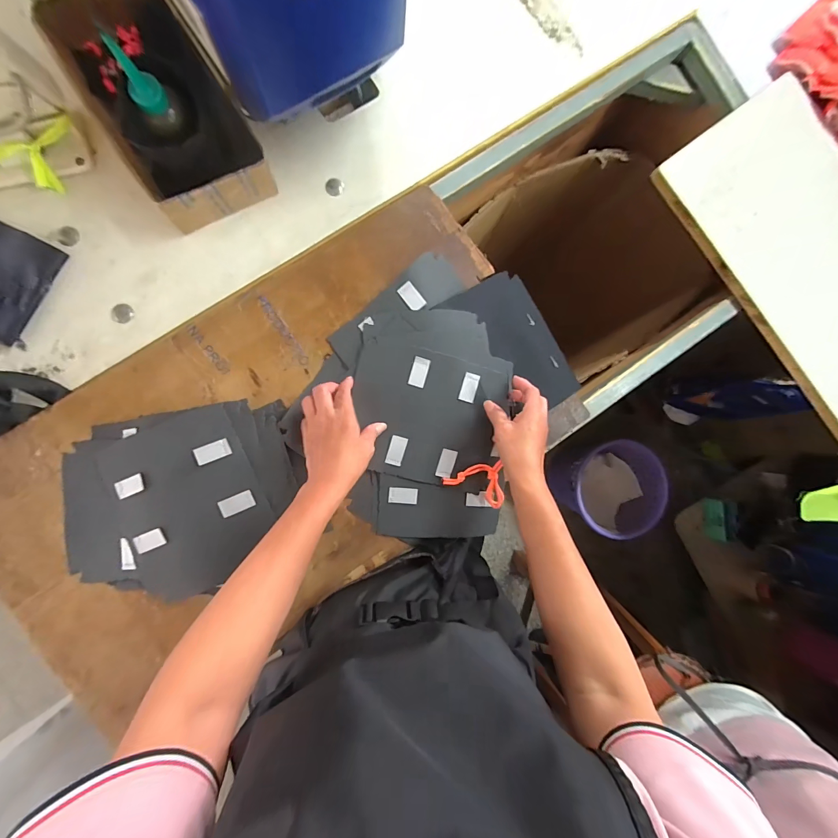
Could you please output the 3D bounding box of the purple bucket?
[{"bbox_3d":[0.553,0.216,1.152,0.254,0.339,0.257,0,88,-5],"label":"purple bucket"}]

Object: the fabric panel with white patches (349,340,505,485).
[{"bbox_3d":[0.008,-0.003,0.459,0.192,0.010,0.161,13,89,-3],"label":"fabric panel with white patches"}]

